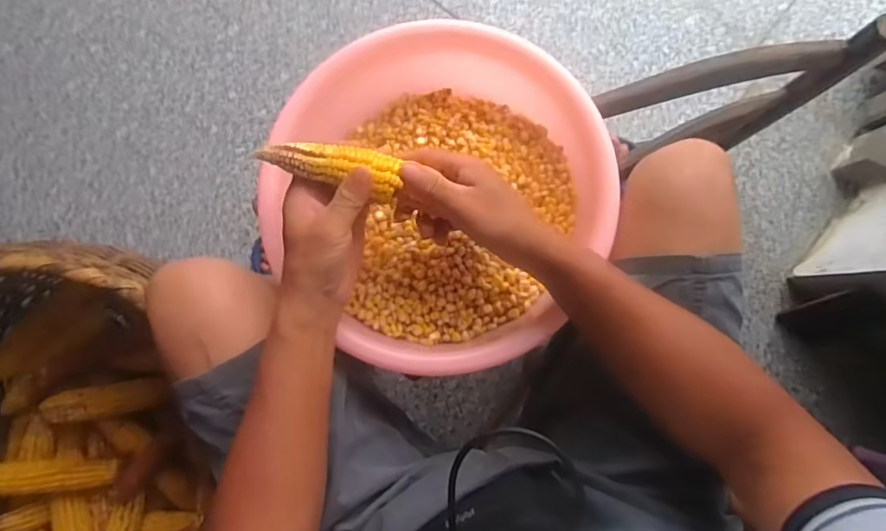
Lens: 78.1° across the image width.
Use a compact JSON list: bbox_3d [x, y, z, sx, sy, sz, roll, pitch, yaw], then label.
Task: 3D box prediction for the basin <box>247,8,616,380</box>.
[{"bbox_3d":[-0.006,-0.069,0.532,0.313,0.092,0.308,0,86,0],"label":"basin"}]

